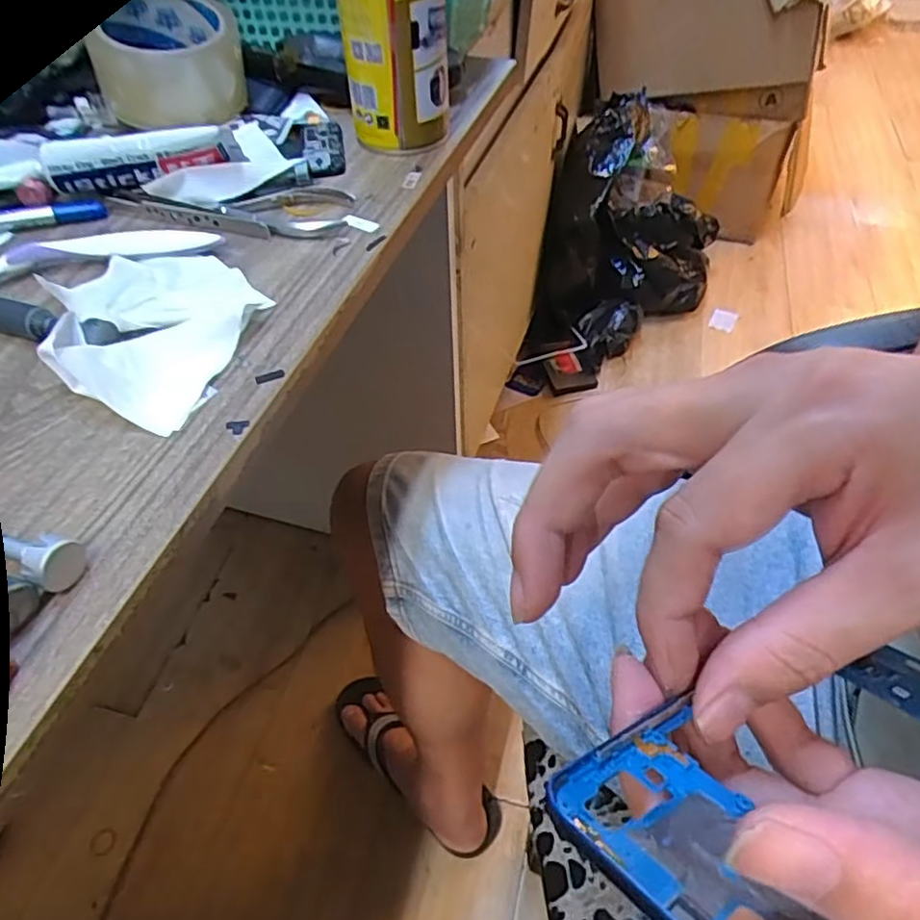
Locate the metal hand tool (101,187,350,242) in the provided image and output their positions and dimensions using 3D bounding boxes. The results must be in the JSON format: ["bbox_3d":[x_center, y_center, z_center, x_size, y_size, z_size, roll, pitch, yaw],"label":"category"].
[{"bbox_3d":[-0.141,-0.150,0.402,0.146,0.011,0.051,2,49,3],"label":"metal hand tool"}]

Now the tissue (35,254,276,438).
[{"bbox_3d":[-0.151,-0.072,0.327,0.129,0.020,0.103,35,58,28],"label":"tissue"}]

